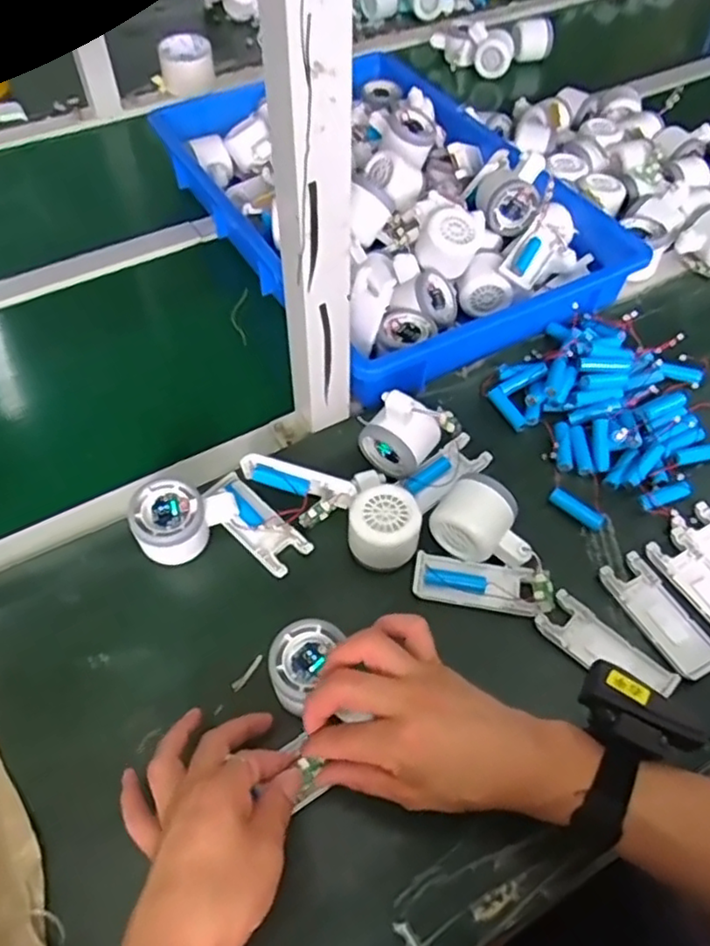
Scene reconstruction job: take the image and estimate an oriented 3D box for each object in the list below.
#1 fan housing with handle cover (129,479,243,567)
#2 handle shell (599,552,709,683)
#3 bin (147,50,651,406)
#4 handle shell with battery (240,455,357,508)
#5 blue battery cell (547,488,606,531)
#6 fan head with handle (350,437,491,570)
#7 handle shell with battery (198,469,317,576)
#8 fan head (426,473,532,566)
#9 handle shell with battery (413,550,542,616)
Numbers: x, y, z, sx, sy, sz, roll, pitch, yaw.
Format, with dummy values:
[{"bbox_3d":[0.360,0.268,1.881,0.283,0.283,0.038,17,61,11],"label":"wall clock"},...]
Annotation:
[{"bbox_3d":[-0.142,0.036,0.537,0.053,0.052,0.077,34,61,22],"label":"fan housing with handle cover"},{"bbox_3d":[0.242,0.110,0.514,0.044,0.008,0.102,-23,58,-16],"label":"handle shell"},{"bbox_3d":[0.033,-0.340,0.791,0.377,0.106,0.542,-26,58,-17],"label":"bin"},{"bbox_3d":[-0.047,0.007,0.567,0.102,0.027,0.022,17,56,12],"label":"handle shell with battery"},{"bbox_3d":[0.194,0.033,0.577,0.050,0.016,0.014,34,61,22],"label":"blue battery cell"},{"bbox_3d":[0.052,0.015,0.571,0.072,0.050,0.164,35,49,22],"label":"fan head with handle"},{"bbox_3d":[-0.085,0.040,0.555,0.101,0.026,0.040,39,63,24],"label":"handle shell with battery"},{"bbox_3d":[0.107,0.043,0.534,0.081,0.058,0.054,36,62,23],"label":"fan head"},{"bbox_3d":[0.097,0.088,0.527,0.097,0.014,0.038,10,55,7],"label":"handle shell with battery"}]

